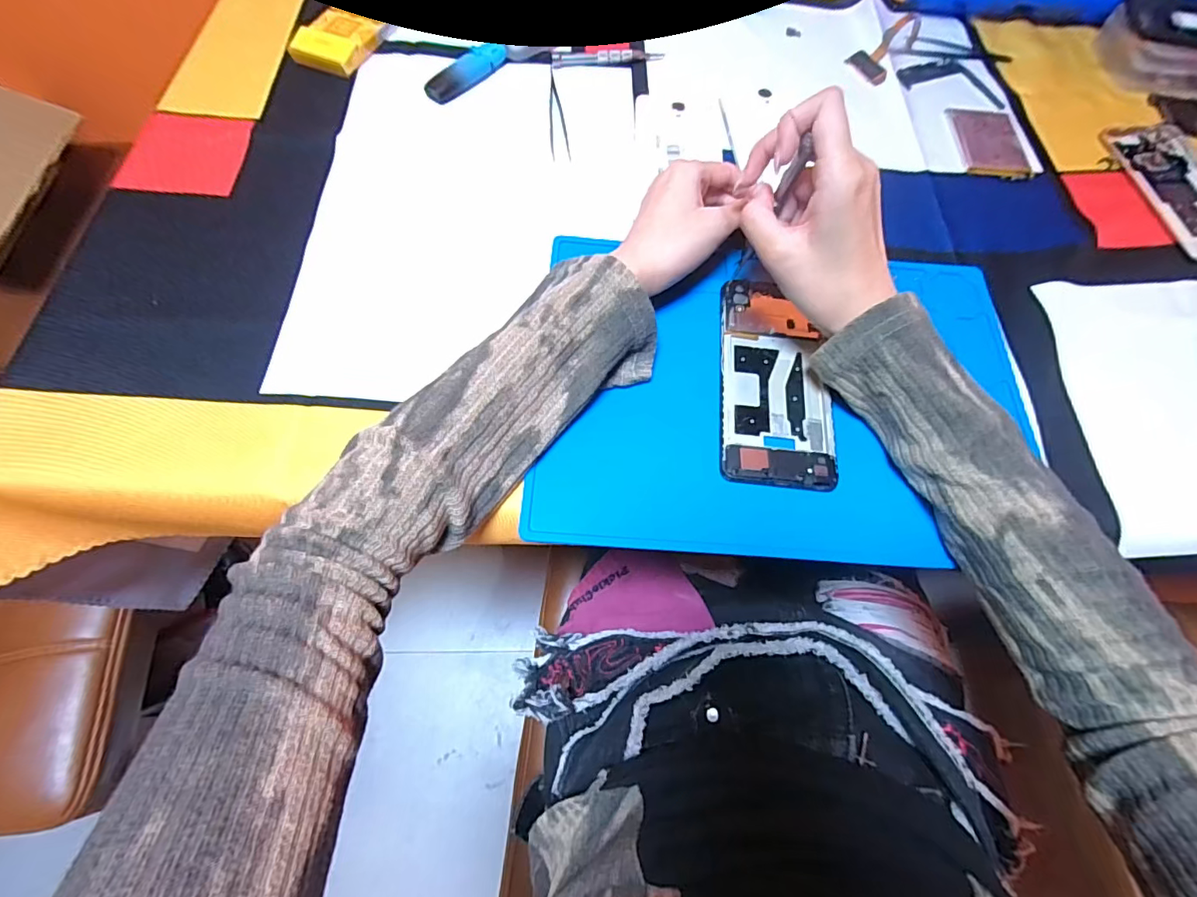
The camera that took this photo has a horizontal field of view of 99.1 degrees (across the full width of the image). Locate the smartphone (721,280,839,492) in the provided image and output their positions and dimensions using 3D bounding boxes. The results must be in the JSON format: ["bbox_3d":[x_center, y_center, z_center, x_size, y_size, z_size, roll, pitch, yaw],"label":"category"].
[{"bbox_3d":[0.116,-0.045,0.334,0.069,0.007,0.148,6,67,0],"label":"smartphone"}]

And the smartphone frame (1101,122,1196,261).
[{"bbox_3d":[0.505,-0.226,0.441,0.083,0.005,0.160,-1,67,-3],"label":"smartphone frame"}]

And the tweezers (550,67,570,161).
[{"bbox_3d":[-0.035,-0.285,0.433,0.015,0.004,0.105,-3,67,-4],"label":"tweezers"}]

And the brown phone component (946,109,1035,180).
[{"bbox_3d":[0.340,-0.269,0.445,0.059,0.004,0.087,3,67,-2],"label":"brown phone component"}]

